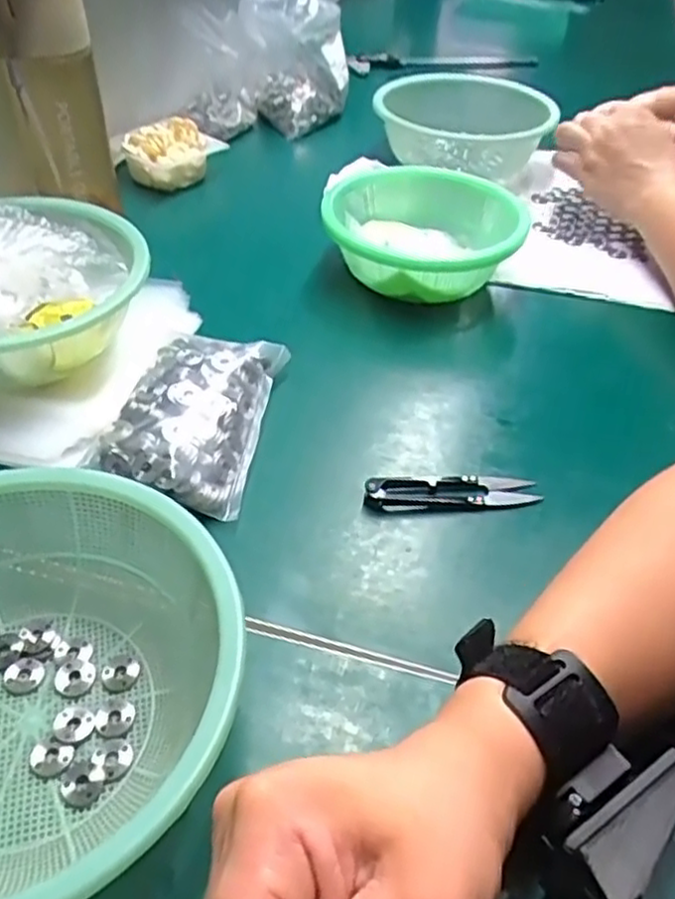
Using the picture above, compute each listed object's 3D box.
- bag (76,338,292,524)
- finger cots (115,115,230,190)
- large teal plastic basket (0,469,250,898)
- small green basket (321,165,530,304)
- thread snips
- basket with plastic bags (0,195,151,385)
[{"bbox_3d":[-0.084,-0.026,0.445,0.088,0.033,0.138,13,44,9],"label":"bag"},{"bbox_3d":[-0.172,-0.303,0.727,0.075,0.038,0.086,30,49,25],"label":"finger cots"},{"bbox_3d":[-0.130,0.099,0.288,0.174,0.065,0.178,2,43,-2],"label":"large teal plastic basket"},{"bbox_3d":[0.071,-0.177,0.599,0.161,0.061,0.182,7,43,3],"label":"small green basket"},{"bbox_3d":[0.068,0.024,0.423,0.102,0.011,0.023,-1,43,-6],"label":"thread snips"},{"bbox_3d":[-0.217,-0.113,0.483,0.169,0.094,0.181,-2,43,-7],"label":"basket with plastic bags"}]

